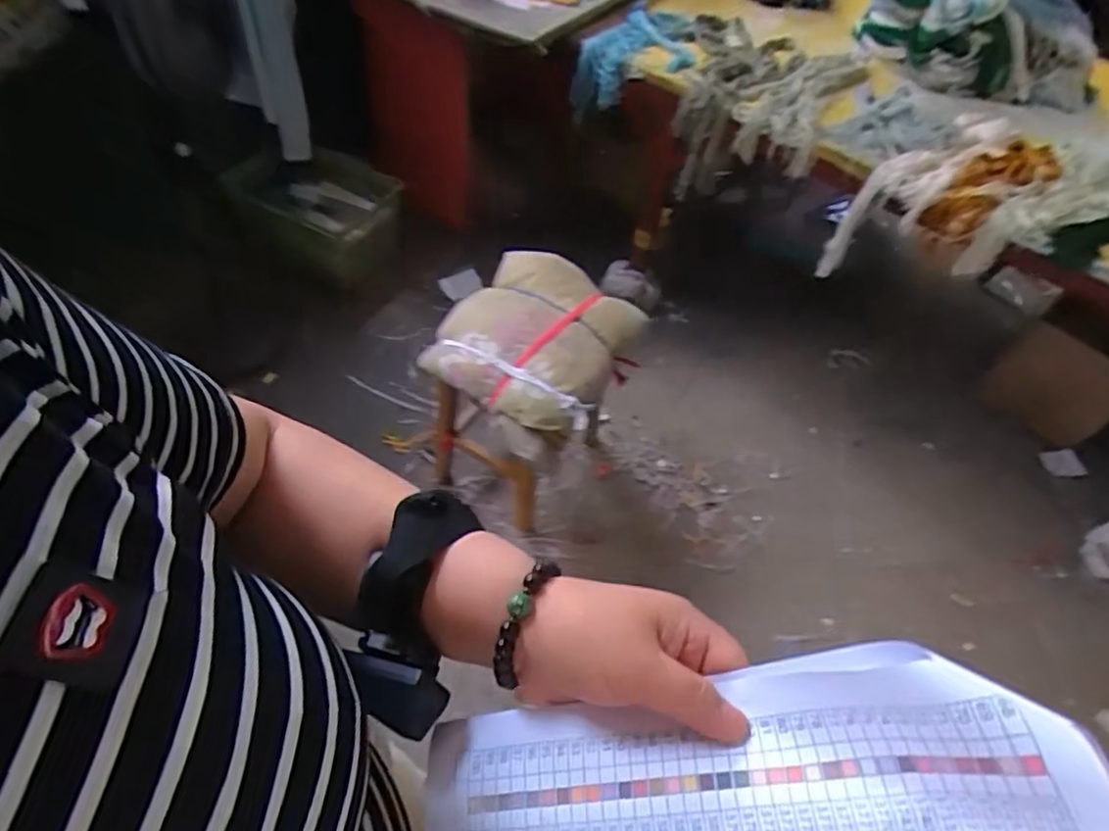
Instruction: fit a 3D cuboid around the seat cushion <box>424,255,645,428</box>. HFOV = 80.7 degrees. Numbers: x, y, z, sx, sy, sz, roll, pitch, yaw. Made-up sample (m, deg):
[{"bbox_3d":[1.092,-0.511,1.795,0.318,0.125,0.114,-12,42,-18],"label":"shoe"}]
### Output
[{"bbox_3d":[-0.037,-0.168,1.297,0.353,0.075,0.382,27,54,18],"label":"seat cushion"}]

